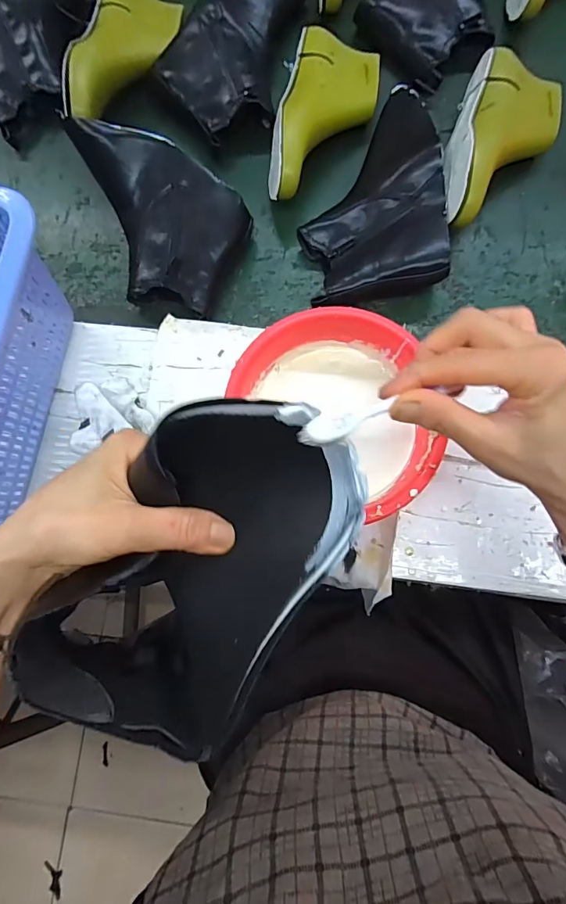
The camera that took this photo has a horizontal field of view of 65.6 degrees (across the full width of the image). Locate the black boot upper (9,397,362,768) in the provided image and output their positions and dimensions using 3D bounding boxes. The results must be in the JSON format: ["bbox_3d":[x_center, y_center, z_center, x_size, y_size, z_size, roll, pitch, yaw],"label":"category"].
[{"bbox_3d":[-0.040,0.071,0.287,0.121,0.152,0.186,27,82,6],"label":"black boot upper"}]

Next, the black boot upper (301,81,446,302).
[{"bbox_3d":[0.095,-0.291,0.507,0.161,0.058,0.238,-10,80,0],"label":"black boot upper"}]

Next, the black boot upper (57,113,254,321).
[{"bbox_3d":[-0.152,-0.259,0.499,0.203,0.091,0.152,26,82,6],"label":"black boot upper"}]

